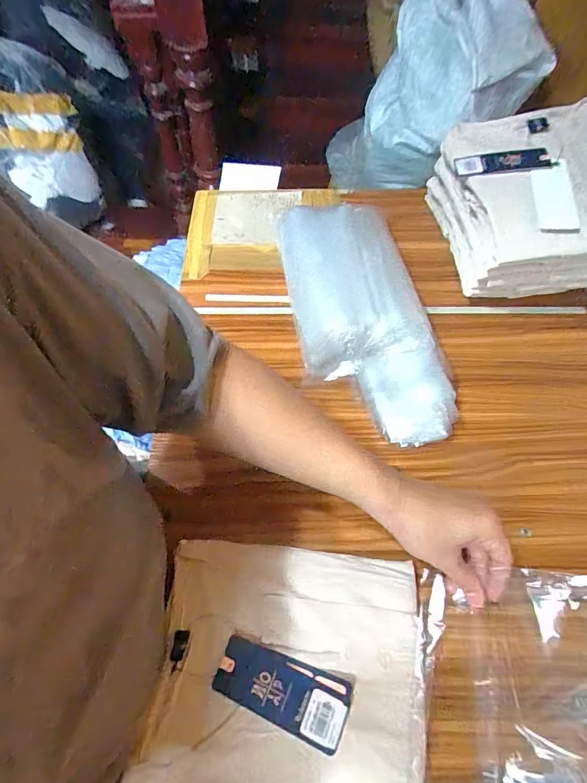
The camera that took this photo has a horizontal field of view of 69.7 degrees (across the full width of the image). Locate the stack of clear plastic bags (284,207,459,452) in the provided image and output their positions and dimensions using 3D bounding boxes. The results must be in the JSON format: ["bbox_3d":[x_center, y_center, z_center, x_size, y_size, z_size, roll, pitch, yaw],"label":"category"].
[{"bbox_3d":[0.089,-0.111,0.590,0.167,0.086,0.391,-11,60,-5],"label":"stack of clear plastic bags"}]

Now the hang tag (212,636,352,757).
[{"bbox_3d":[-0.010,0.270,0.381,0.121,0.004,0.053,18,63,10],"label":"hang tag"}]

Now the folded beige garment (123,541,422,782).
[{"bbox_3d":[-0.004,0.261,0.401,0.243,0.042,0.207,3,60,3],"label":"folded beige garment"}]

